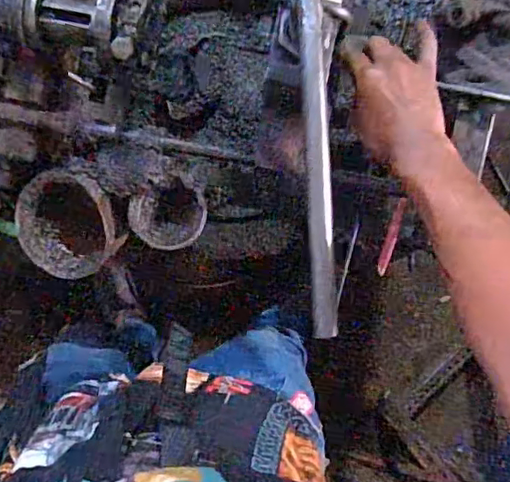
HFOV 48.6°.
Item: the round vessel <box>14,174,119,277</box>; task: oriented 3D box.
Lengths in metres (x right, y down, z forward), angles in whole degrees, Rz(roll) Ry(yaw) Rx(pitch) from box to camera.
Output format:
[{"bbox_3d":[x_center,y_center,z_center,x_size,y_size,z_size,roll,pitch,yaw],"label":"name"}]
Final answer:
[{"bbox_3d":[-0.223,-0.019,0.674,0.116,0.062,0.127,0,96,5],"label":"round vessel"}]

